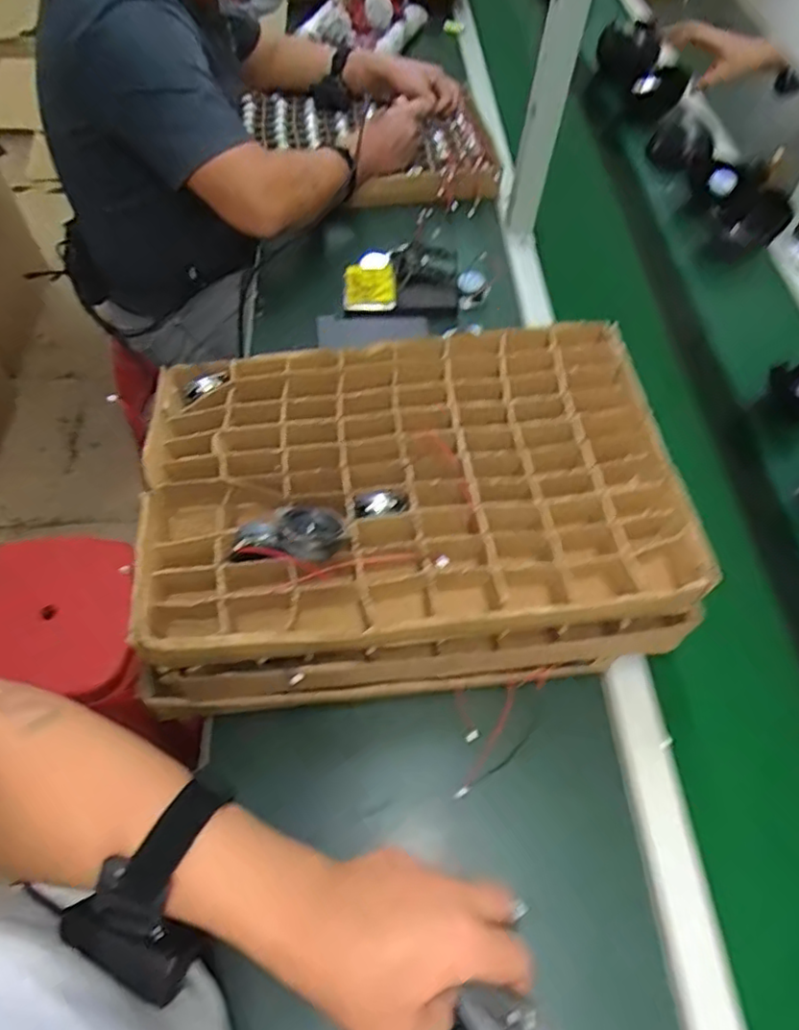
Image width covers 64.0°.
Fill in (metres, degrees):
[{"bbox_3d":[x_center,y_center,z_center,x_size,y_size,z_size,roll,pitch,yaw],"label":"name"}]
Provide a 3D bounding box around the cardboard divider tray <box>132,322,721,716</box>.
[{"bbox_3d":[0.008,-0.008,0.613,0.456,0.137,0.307,-5,58,-6],"label":"cardboard divider tray"}]

